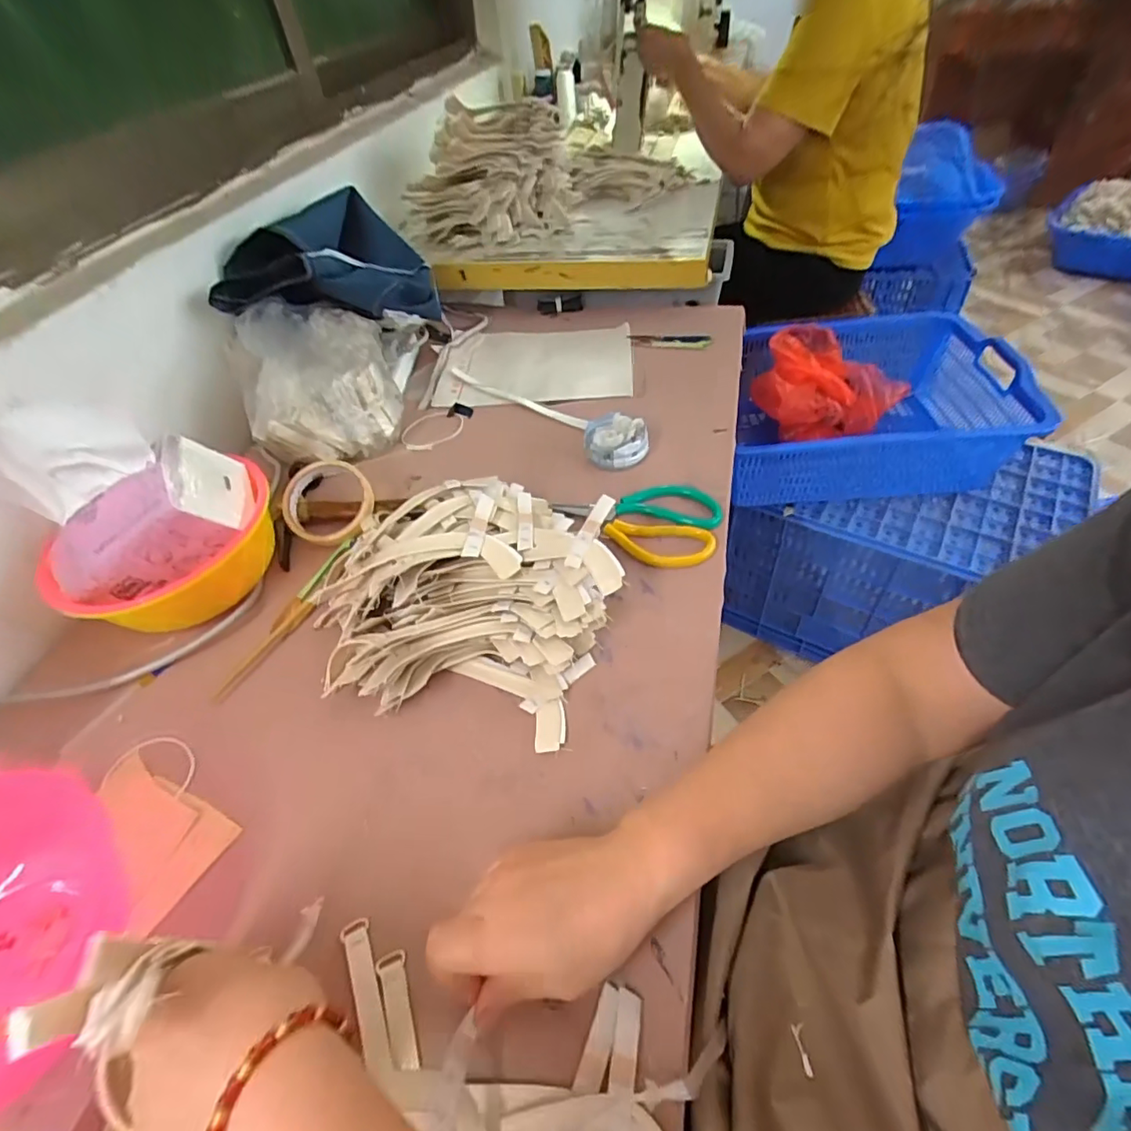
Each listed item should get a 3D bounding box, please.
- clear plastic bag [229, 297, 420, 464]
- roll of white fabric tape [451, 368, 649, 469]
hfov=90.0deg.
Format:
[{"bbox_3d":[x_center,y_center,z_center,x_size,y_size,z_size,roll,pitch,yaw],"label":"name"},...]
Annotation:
[{"bbox_3d":[-0.273,-0.211,0.643,0.182,0.126,0.118,-24,51,-15],"label":"clear plastic bag"},{"bbox_3d":[-0.026,-0.206,0.702,0.071,0.037,0.329,-34,54,-22],"label":"roll of white fabric tape"}]

